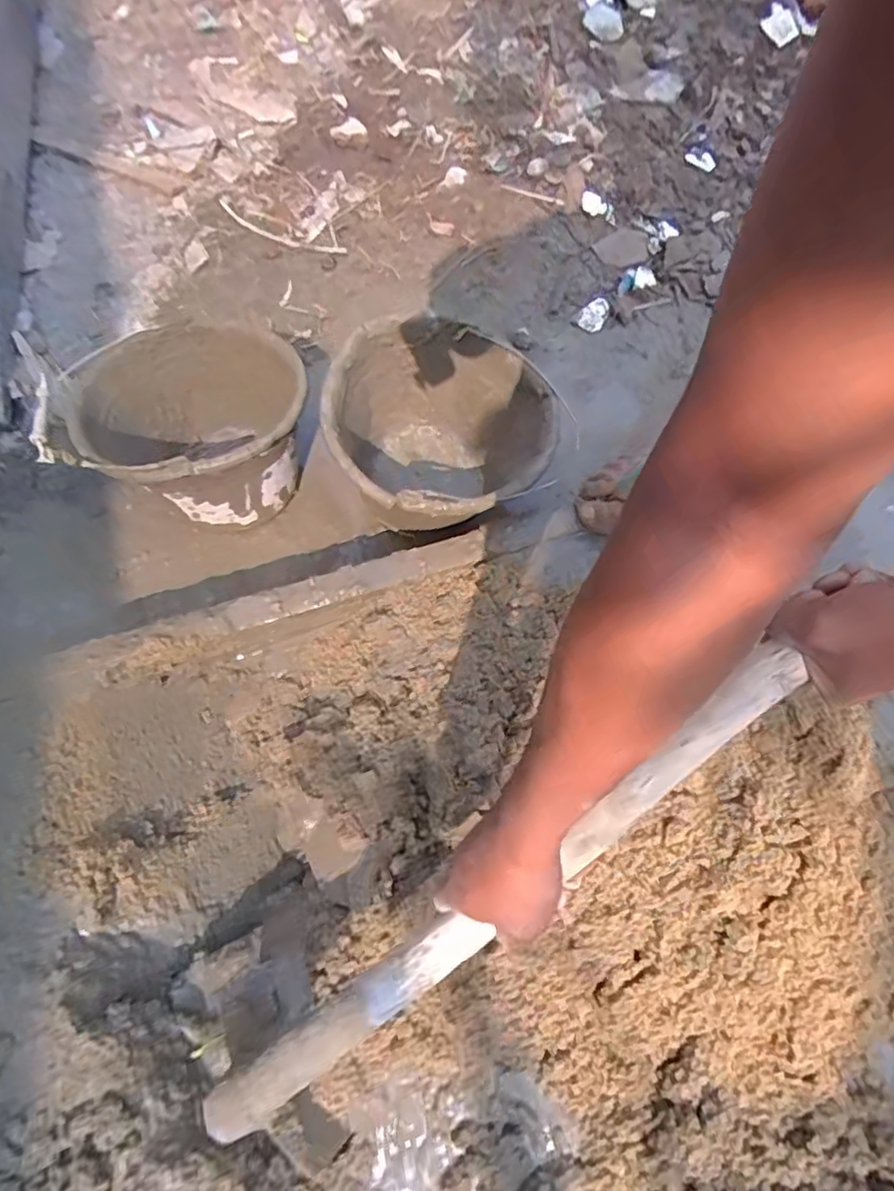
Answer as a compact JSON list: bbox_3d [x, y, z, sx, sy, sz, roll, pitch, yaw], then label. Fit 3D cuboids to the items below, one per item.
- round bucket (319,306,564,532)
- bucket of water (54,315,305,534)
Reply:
[{"bbox_3d":[-0.006,-0.201,0.884,0.286,0.239,0.273,0,70,1],"label":"round bucket"},{"bbox_3d":[-0.340,-0.226,0.887,0.267,0.214,0.241,-20,68,-6],"label":"bucket of water"}]

